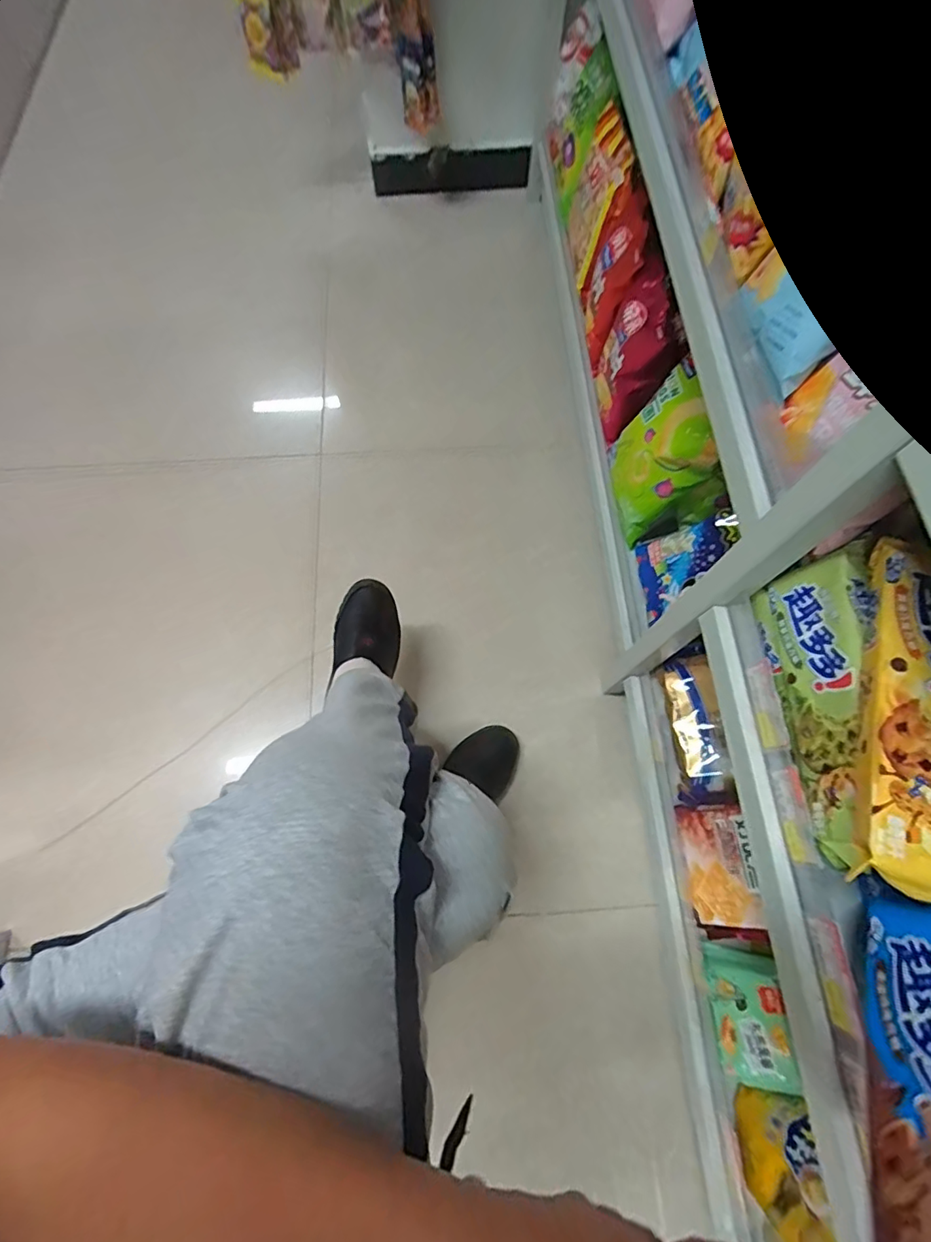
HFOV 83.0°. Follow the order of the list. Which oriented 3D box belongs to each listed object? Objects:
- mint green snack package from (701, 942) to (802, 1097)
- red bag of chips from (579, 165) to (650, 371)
[{"bbox_3d":[0.311,0.431,0.569,0.036,0.081,0.129,17,60,-38],"label":"mint green snack package"},{"bbox_3d":[0.232,-0.553,0.841,0.052,0.189,0.179,-1,70,0],"label":"red bag of chips"}]

